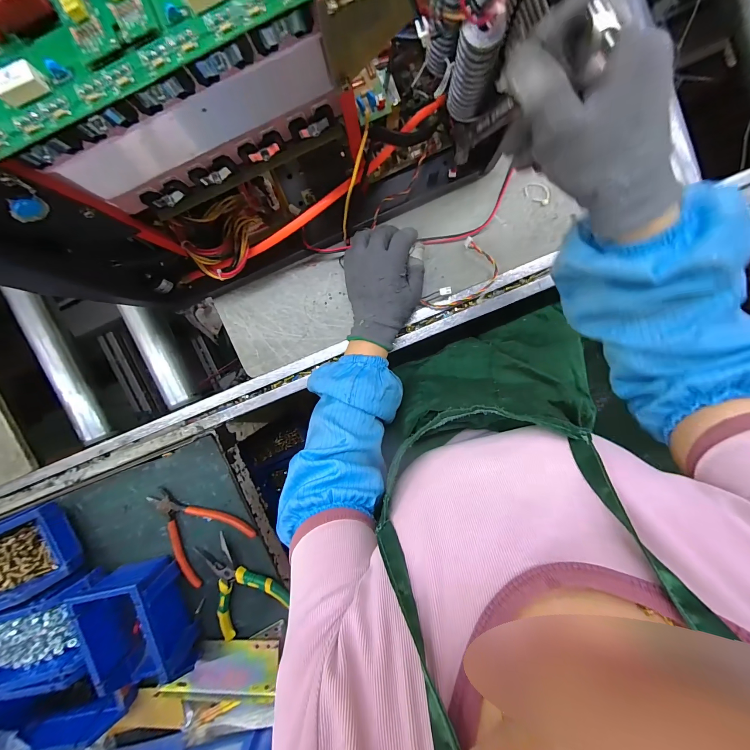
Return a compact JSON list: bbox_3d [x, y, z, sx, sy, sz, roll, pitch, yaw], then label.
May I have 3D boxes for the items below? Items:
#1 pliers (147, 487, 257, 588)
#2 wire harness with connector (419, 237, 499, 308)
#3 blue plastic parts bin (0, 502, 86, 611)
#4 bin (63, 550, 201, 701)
[{"bbox_3d":[-0.256,0.212,0.446,0.137,0.021,0.119,44,97,-4],"label":"pliers"},{"bbox_3d":[0.113,-0.117,0.411,0.061,0.022,0.099,37,98,-3],"label":"wire harness with connector"},{"bbox_3d":[-0.508,0.253,0.430,0.163,0.060,0.103,-20,95,5],"label":"blue plastic parts bin"},{"bbox_3d":[-0.315,0.340,0.426,0.110,0.063,0.159,-16,96,5],"label":"bin"}]

